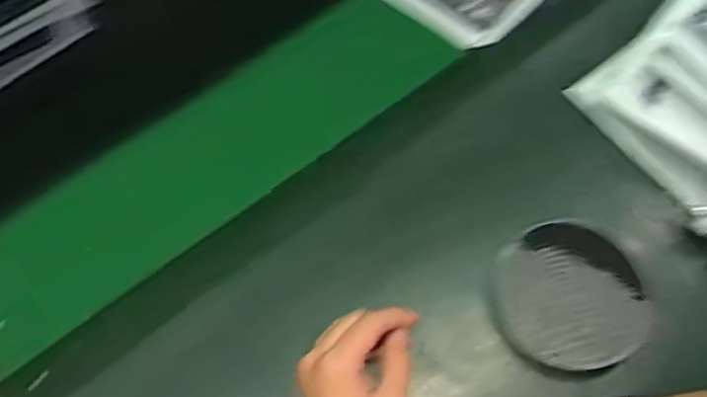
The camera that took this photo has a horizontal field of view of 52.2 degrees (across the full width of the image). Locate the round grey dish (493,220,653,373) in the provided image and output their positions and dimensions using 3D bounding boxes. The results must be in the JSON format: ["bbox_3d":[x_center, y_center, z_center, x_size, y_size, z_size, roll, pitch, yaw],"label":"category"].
[{"bbox_3d":[0.164,0.075,0.549,0.103,0.024,0.114,-33,67,-16],"label":"round grey dish"}]

